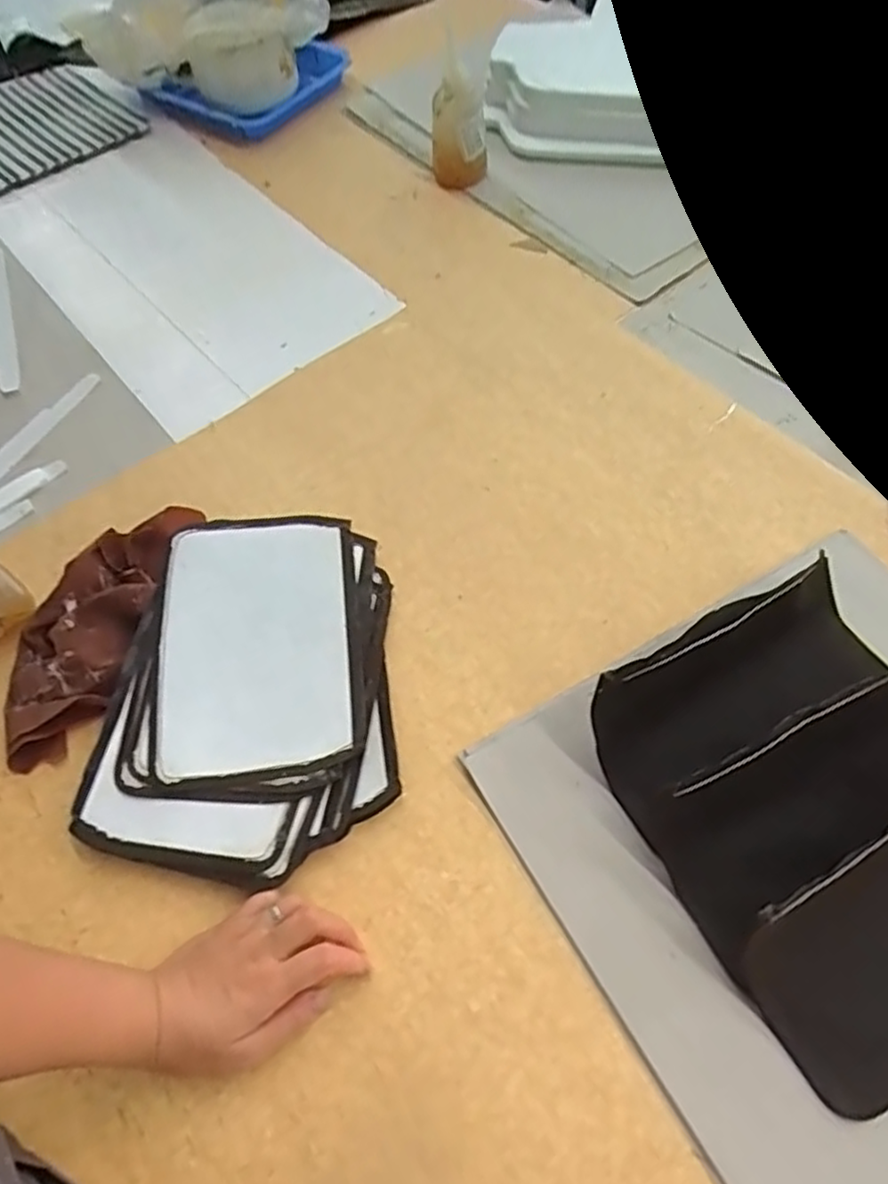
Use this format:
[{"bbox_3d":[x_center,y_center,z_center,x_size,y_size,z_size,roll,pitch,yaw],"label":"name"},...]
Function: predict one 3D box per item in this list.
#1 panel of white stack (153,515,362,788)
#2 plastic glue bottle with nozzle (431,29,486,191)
[{"bbox_3d":[-0.145,0.034,0.554,0.150,0.012,0.217,-8,60,-1],"label":"panel of white stack"},{"bbox_3d":[0.016,-0.531,0.800,0.061,0.118,0.066,0,60,3],"label":"plastic glue bottle with nozzle"}]

